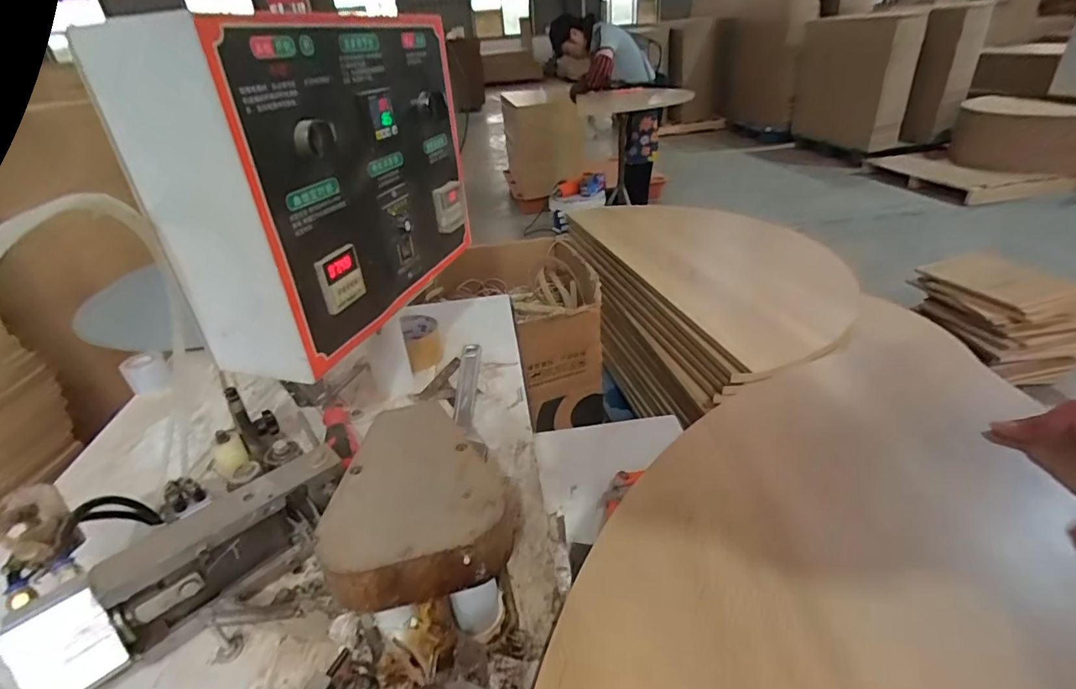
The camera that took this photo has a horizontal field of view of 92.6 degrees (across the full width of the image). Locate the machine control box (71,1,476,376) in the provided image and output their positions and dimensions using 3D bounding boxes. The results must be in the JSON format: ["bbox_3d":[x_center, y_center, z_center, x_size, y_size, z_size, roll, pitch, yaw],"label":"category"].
[{"bbox_3d":[-0.183,-0.169,0.517,0.104,0.256,0.333,6,31,18],"label":"machine control box"}]

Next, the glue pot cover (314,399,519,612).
[{"bbox_3d":[-0.090,0.108,0.372,0.121,0.043,0.156,-14,31,-16],"label":"glue pot cover"}]

